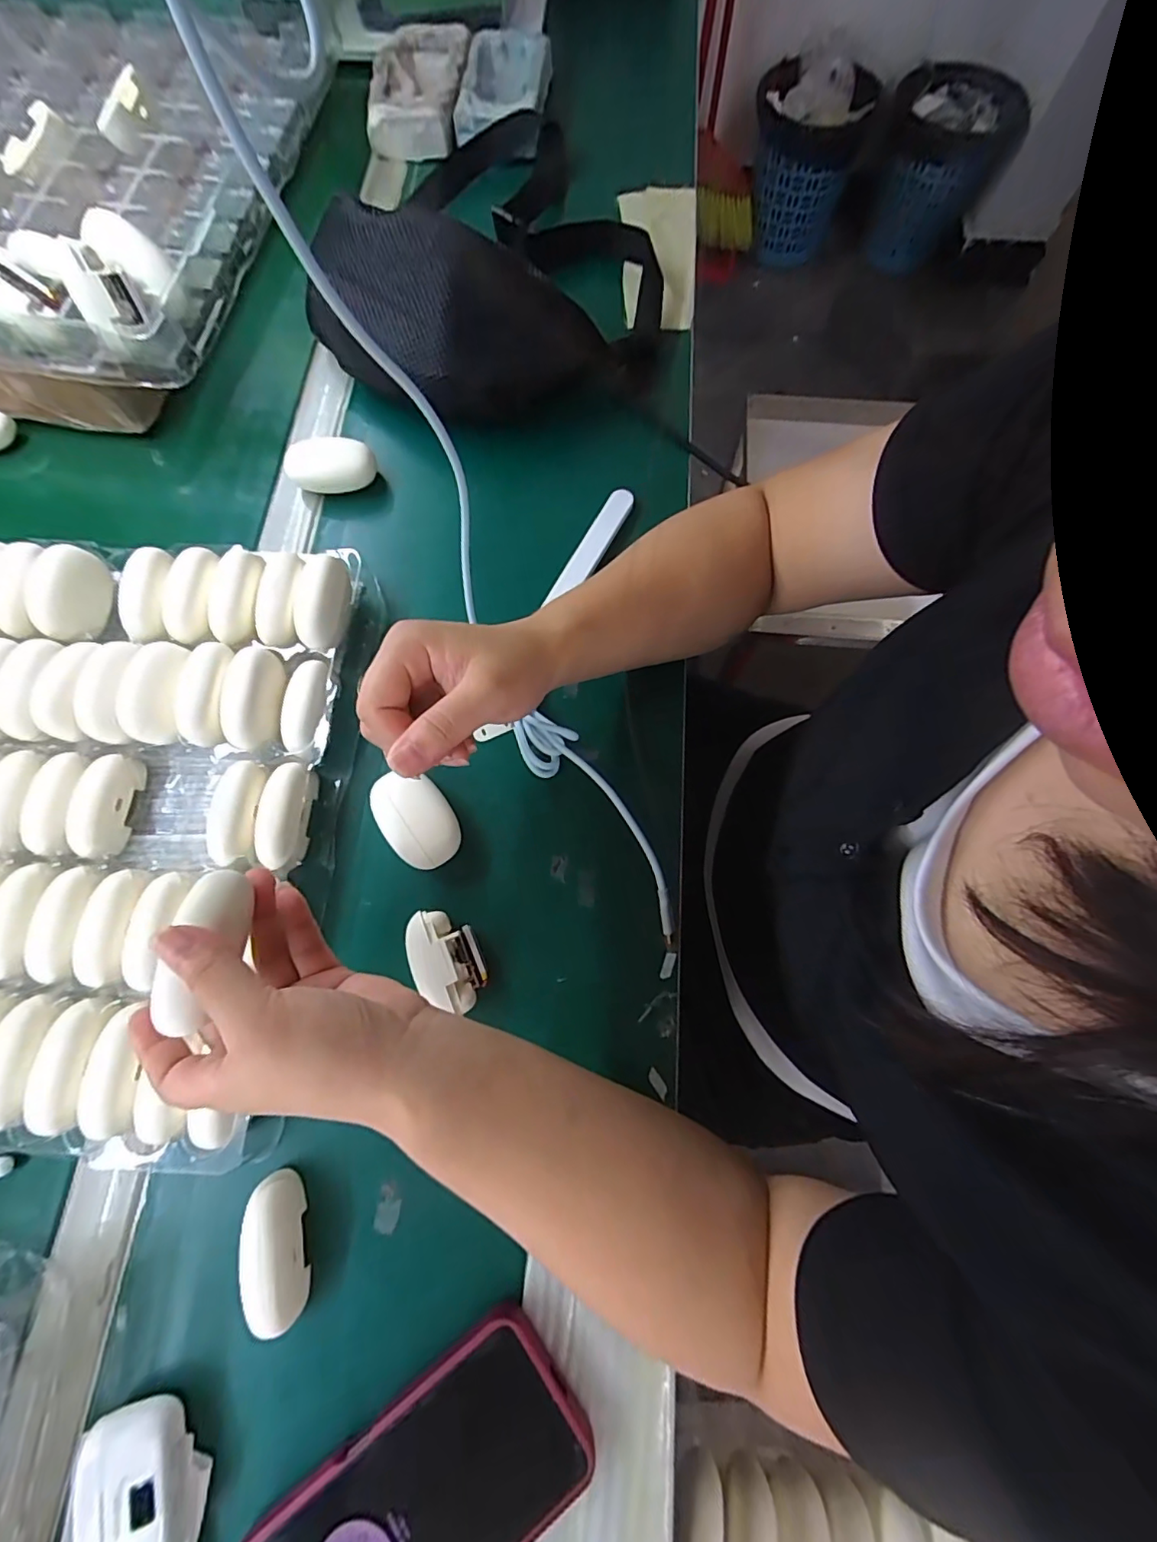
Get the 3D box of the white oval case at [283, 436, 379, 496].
[{"bbox_3d":[-0.202,-0.248,0.436,0.067,0.032,0.044,-19,74,-5],"label":"white oval case"}]

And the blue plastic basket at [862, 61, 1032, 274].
[{"bbox_3d":[0.796,-1.354,1.214,0.230,0.246,0.208,3,73,2],"label":"blue plastic basket"}]

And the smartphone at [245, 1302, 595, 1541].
[{"bbox_3d":[-0.077,0.354,0.256,0.164,0.018,0.079,-37,76,-10],"label":"smartphone"}]

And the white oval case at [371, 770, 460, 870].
[{"bbox_3d":[-0.105,0.031,0.348,0.044,0.025,0.065,-38,76,-10],"label":"white oval case"}]

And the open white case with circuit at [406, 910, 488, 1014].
[{"bbox_3d":[-0.079,0.113,0.322,0.037,0.027,0.060,-26,74,-7],"label":"open white case with circuit"}]

